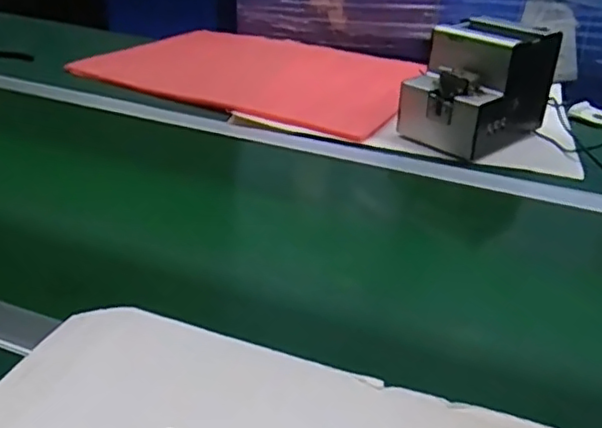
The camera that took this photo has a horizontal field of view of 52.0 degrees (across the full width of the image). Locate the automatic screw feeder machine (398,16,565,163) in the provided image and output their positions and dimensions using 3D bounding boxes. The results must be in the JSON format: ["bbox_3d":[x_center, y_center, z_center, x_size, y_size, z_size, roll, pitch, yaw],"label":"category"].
[{"bbox_3d":[0.245,-0.176,0.852,0.186,0.147,0.126,-22,37,-38],"label":"automatic screw feeder machine"}]

